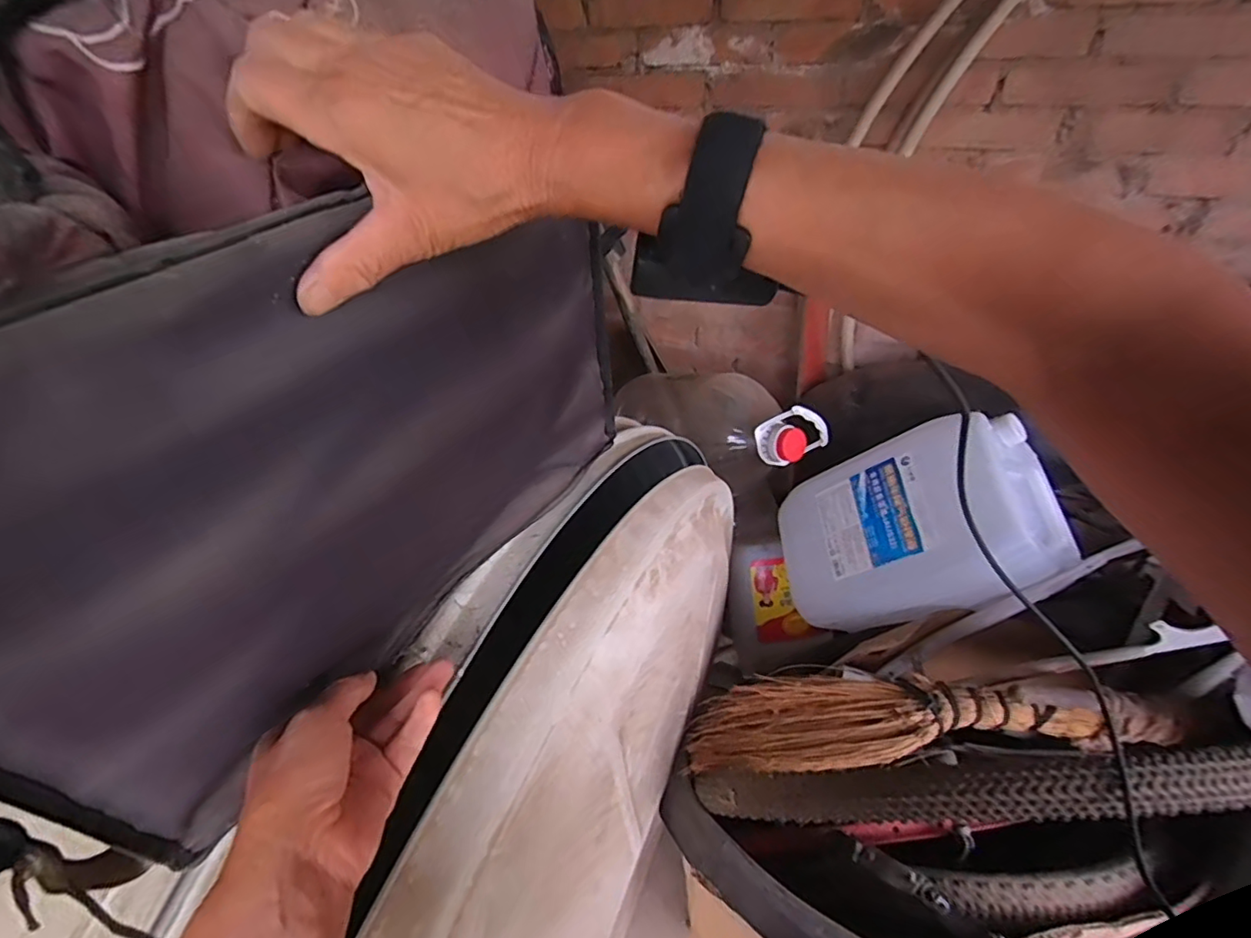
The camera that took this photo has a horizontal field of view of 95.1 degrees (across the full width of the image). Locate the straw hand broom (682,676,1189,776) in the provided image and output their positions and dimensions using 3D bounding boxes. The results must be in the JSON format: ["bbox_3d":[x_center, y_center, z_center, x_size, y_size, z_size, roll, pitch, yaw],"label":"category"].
[{"bbox_3d":[0.364,0.293,0.697,0.581,0.061,0.134,-4,39,-6],"label":"straw hand broom"}]

